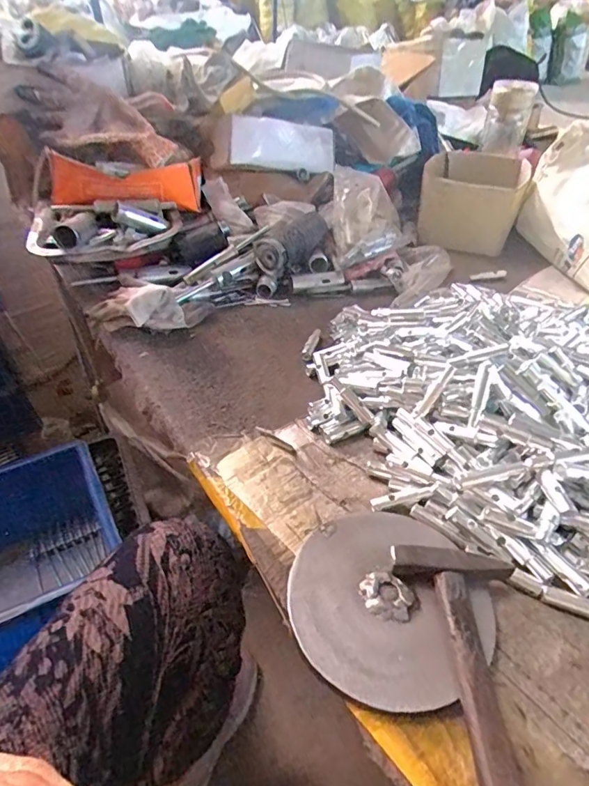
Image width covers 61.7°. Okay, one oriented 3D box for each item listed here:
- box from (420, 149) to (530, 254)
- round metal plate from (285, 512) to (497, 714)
[{"bbox_3d":[0.266,-0.293,0.750,0.138,0.085,0.163,11,42,12],"label":"box"},{"bbox_3d":[0.057,0.131,0.313,0.119,0.016,0.123,0,41,0],"label":"round metal plate"}]

